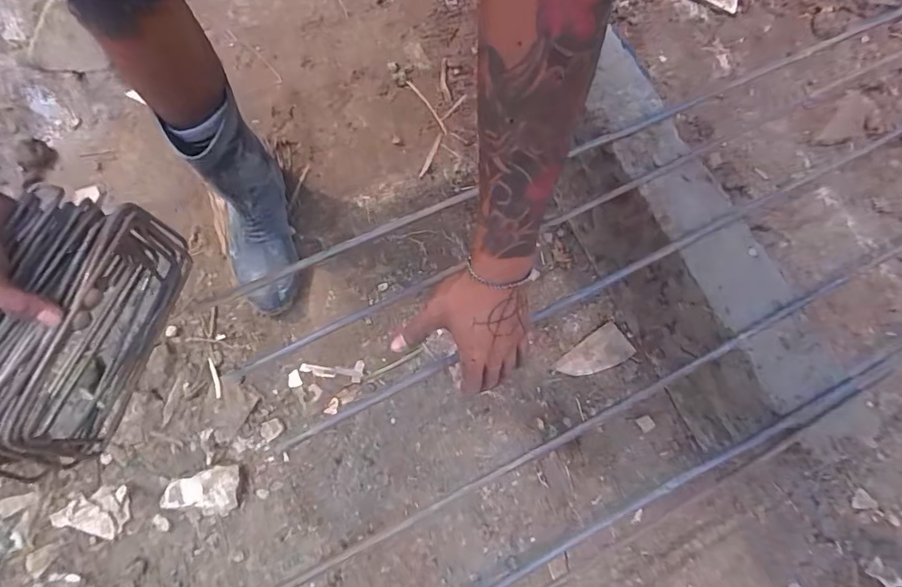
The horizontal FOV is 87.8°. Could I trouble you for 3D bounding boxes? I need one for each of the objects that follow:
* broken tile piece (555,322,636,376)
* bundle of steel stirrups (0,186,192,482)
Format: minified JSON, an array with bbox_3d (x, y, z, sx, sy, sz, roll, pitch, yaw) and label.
[{"bbox_3d":[0.222,0.097,0.722,0.113,0.006,0.056,-34,77,-9],"label":"broken tile piece"},{"bbox_3d":[-0.315,0.027,0.381,0.073,0.146,0.215,12,74,3],"label":"bundle of steel stirrups"}]

